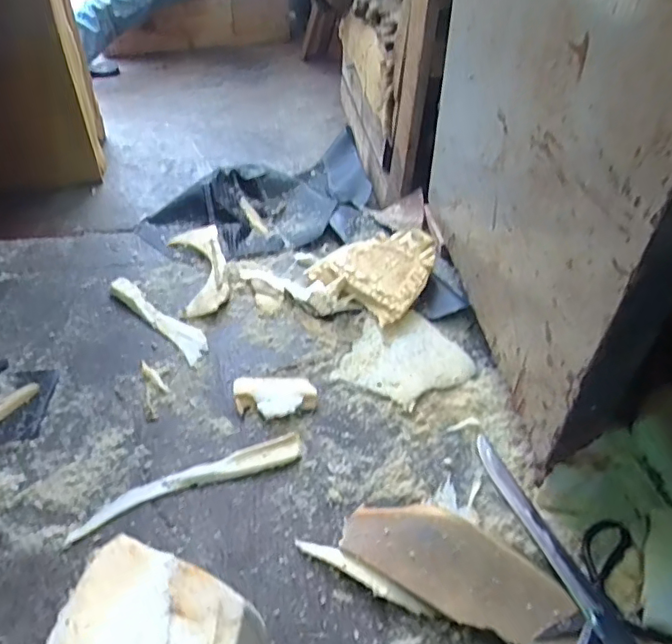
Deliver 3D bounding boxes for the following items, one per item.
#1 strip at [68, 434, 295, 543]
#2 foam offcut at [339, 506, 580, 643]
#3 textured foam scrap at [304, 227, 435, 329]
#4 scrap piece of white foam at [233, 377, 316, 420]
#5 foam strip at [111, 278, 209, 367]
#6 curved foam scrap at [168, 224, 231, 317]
[{"bbox_3d":[-0.183,0.201,0.707,0.292,0.014,0.043,-16,50,-17],"label":"strip"},{"bbox_3d":[0.139,0.277,0.638,0.259,0.032,0.114,26,52,20],"label":"foam offcut"},{"bbox_3d":[0.069,-0.091,0.936,0.186,0.064,0.171,32,54,24],"label":"textured foam scrap"},{"bbox_3d":[-0.086,0.109,0.797,0.115,0.023,0.064,-1,48,-4],"label":"scrap piece of white foam"},{"bbox_3d":[-0.284,-0.010,0.907,0.224,0.013,0.049,35,55,26],"label":"foam strip"},{"bbox_3d":[-0.236,-0.095,0.979,0.084,0.027,0.214,-12,49,-13],"label":"curved foam scrap"}]

